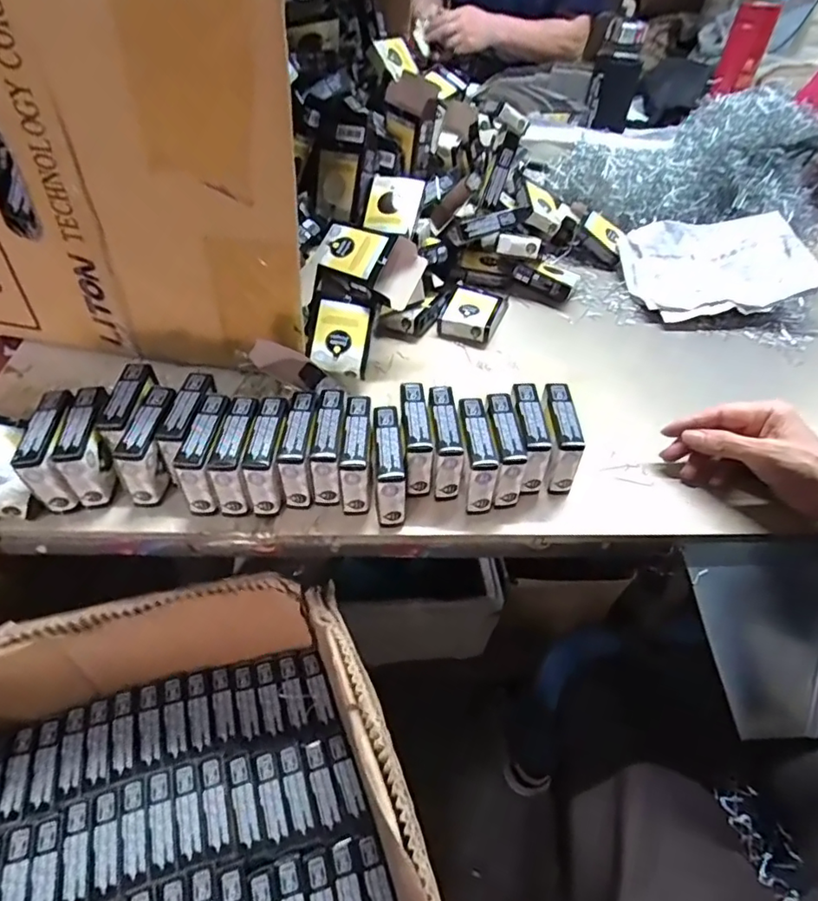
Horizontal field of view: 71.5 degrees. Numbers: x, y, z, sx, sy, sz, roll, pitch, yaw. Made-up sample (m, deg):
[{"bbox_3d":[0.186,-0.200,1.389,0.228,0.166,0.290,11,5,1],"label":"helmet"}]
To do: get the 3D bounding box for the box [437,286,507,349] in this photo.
[{"bbox_3d":[0.065,-0.144,0.598,0.059,0.025,0.076,19,48,13],"label":"box"}]

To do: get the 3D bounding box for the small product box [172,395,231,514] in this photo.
[{"bbox_3d":[-0.147,0.004,0.419,0.021,0.058,0.071,5,47,0],"label":"small product box"}]

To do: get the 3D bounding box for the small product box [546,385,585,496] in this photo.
[{"bbox_3d":[0.118,-0.011,0.450,0.020,0.056,0.070,4,47,-2],"label":"small product box"}]

